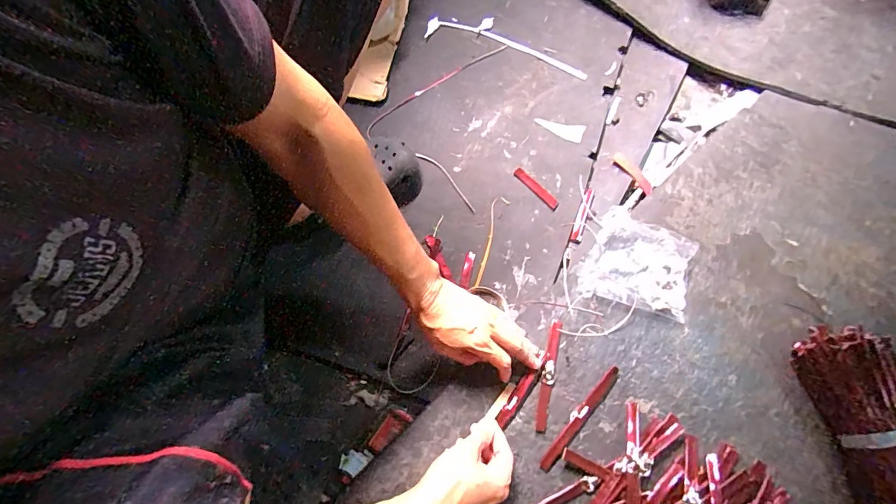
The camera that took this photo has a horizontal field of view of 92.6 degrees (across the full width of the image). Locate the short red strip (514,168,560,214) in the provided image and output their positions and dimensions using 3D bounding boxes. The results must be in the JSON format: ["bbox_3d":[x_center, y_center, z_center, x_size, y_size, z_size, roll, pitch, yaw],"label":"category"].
[{"bbox_3d":[0.132,-0.094,0.637,0.016,0.004,0.083,-41,76,-12],"label":"short red strip"}]

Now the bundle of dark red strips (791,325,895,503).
[{"bbox_3d":[0.482,0.221,0.489,0.075,0.067,0.263,-4,70,-1],"label":"bundle of dark red strips"}]

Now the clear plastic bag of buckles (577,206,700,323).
[{"bbox_3d":[0.261,0.014,0.587,0.148,0.035,0.122,15,72,6],"label":"clear plastic bag of buckles"}]

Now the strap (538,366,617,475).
[{"bbox_3d":[0.164,0.204,0.532,0.017,0.004,0.153,39,76,12],"label":"strap"}]

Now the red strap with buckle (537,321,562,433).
[{"bbox_3d":[0.128,0.156,0.546,0.018,0.008,0.138,14,72,5],"label":"red strap with buckle"}]

